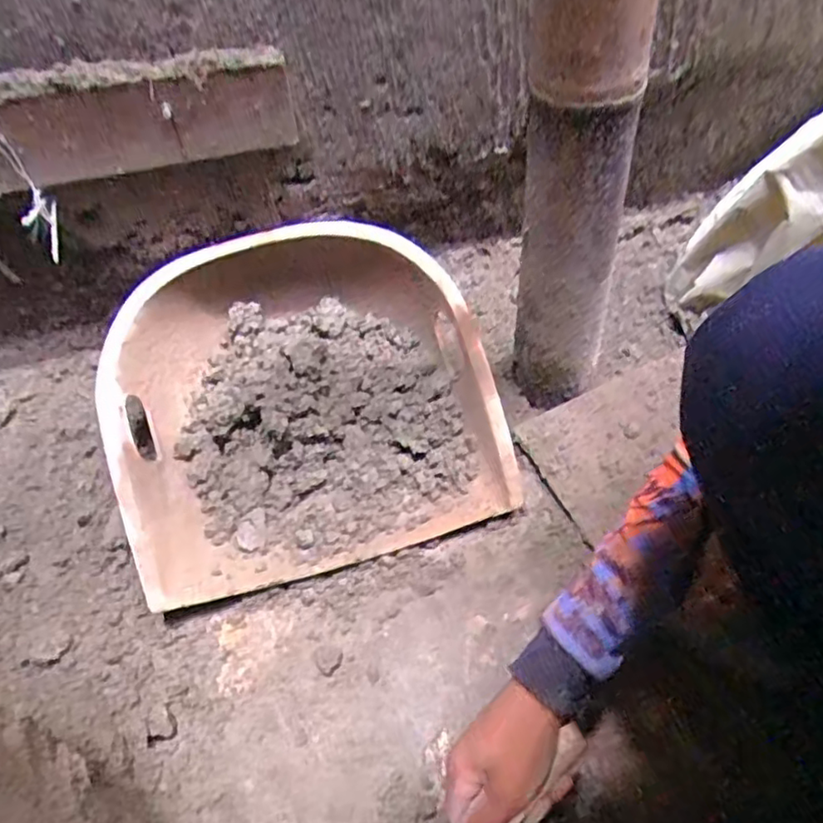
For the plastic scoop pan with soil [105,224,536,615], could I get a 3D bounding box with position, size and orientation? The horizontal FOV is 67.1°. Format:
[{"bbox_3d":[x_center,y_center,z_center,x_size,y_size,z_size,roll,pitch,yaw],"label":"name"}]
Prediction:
[{"bbox_3d":[-0.130,-0.027,0.699,0.419,0.166,0.387,-15,48,-7],"label":"plastic scoop pan with soil"}]

